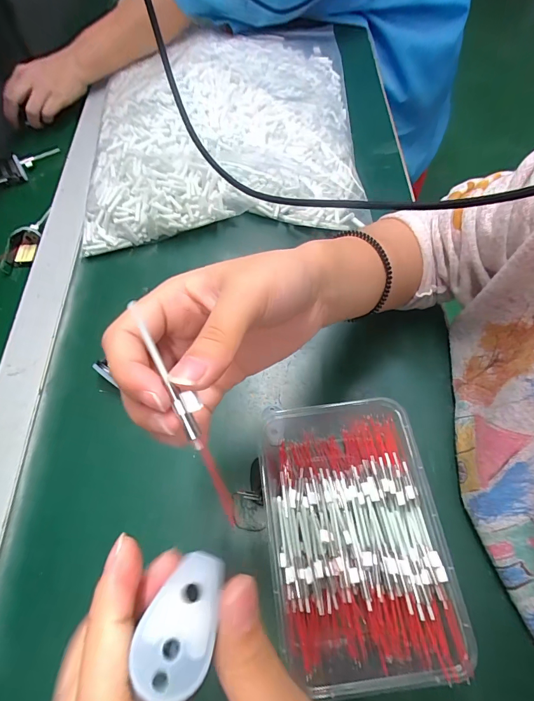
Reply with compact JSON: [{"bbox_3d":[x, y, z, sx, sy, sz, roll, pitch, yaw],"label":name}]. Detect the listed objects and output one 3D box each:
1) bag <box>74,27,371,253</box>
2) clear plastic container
[{"bbox_3d":[-0.053,-0.338,0.499,0.334,0.060,0.449,-5,63,1],"label":"bag"},{"bbox_3d":[0.059,0.120,0.265,0.119,0.054,0.181,-8,63,0],"label":"clear plastic container"}]

